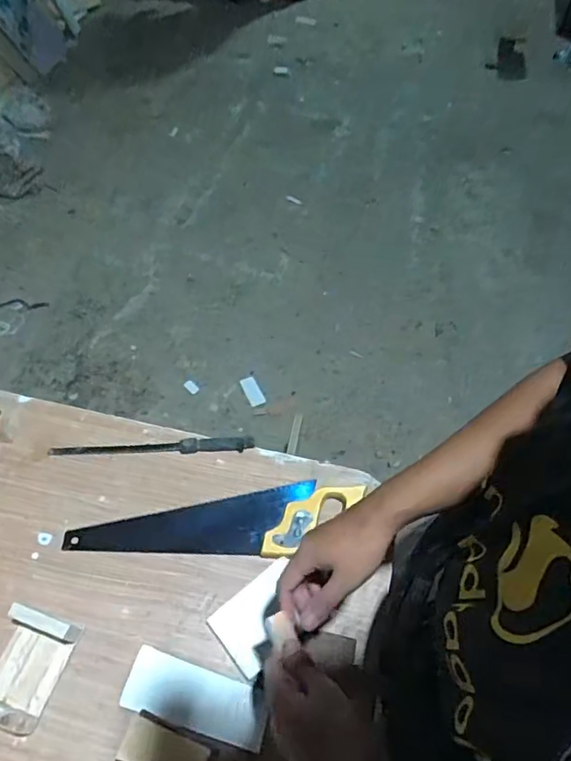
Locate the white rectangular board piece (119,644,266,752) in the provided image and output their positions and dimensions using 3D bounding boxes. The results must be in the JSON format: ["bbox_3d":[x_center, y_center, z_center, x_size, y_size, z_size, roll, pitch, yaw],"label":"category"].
[{"bbox_3d":[-0.105,0.375,0.645,0.168,0.012,0.067,15,58,6],"label":"white rectangular board piece"}]

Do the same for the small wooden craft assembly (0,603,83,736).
[{"bbox_3d":[-0.311,0.336,0.639,0.087,0.048,0.119,16,58,7],"label":"small wooden craft assembly"}]

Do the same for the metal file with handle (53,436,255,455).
[{"bbox_3d":[-0.200,0.100,0.813,0.301,0.012,0.022,-2,57,-4],"label":"metal file with handle"}]

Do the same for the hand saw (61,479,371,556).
[{"bbox_3d":[-0.093,0.206,0.747,0.397,0.029,0.097,-9,58,-9],"label":"hand saw"}]

